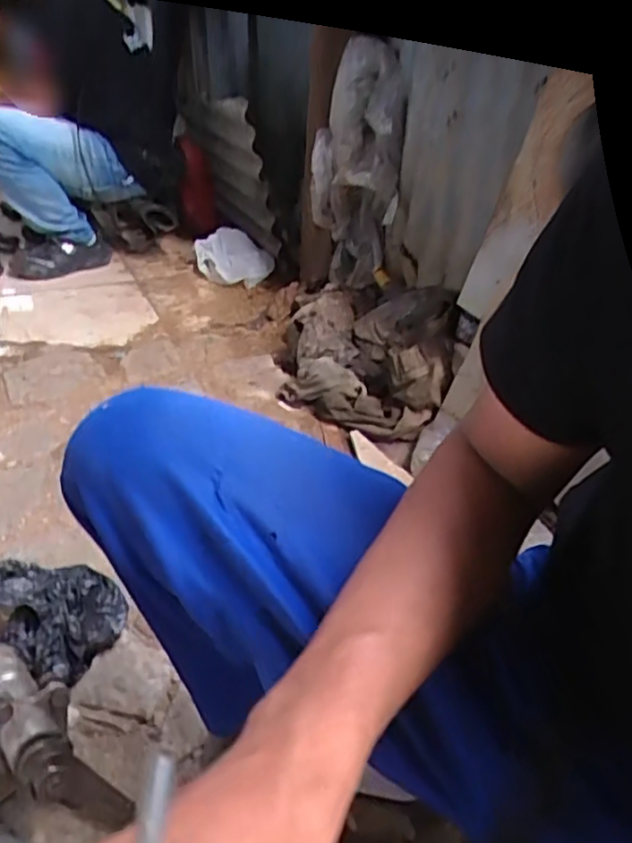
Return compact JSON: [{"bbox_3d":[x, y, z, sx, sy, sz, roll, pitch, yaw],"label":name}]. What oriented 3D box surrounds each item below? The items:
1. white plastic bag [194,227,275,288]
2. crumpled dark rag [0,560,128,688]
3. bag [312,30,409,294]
[{"bbox_3d":[-0.227,-0.456,1.871,0.219,0.107,0.183,-1,33,-7],"label":"white plastic bag"},{"bbox_3d":[-0.323,0.227,0.811,0.191,0.065,0.129,28,40,33],"label":"crumpled dark rag"},{"bbox_3d":[0.082,-0.523,1.434,0.173,0.476,0.156,1,32,-4],"label":"bag"}]

